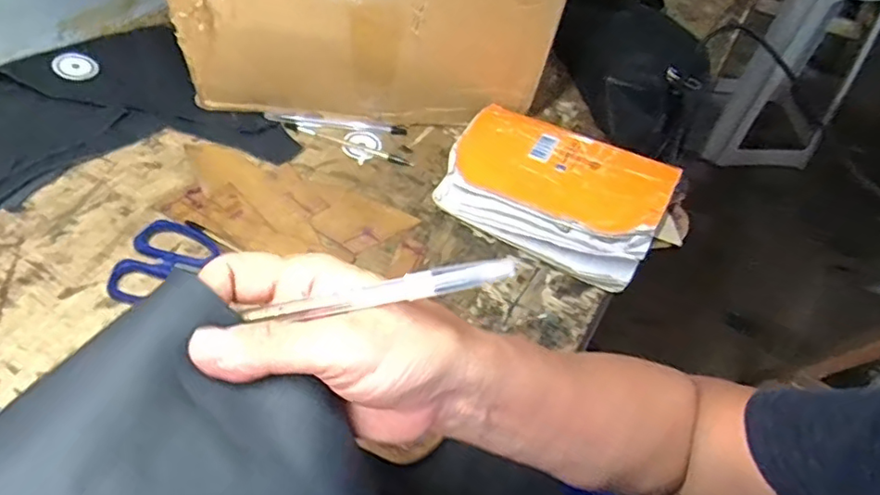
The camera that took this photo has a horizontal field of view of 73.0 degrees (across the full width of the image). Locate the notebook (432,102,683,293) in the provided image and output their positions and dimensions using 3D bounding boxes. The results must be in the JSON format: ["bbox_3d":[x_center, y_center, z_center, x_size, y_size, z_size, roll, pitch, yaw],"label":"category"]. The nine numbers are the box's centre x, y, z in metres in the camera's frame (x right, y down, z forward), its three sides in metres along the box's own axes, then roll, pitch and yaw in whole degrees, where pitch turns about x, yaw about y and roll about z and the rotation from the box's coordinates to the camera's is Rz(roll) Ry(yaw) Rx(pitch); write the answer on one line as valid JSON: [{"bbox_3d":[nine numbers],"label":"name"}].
[{"bbox_3d":[0.106,-0.054,0.563,0.194,0.060,0.120,26,54,14],"label":"notebook"}]

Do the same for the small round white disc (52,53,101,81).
[{"bbox_3d":[-0.389,-0.194,0.636,0.041,0.006,0.042,-27,60,-24],"label":"small round white disc"}]

